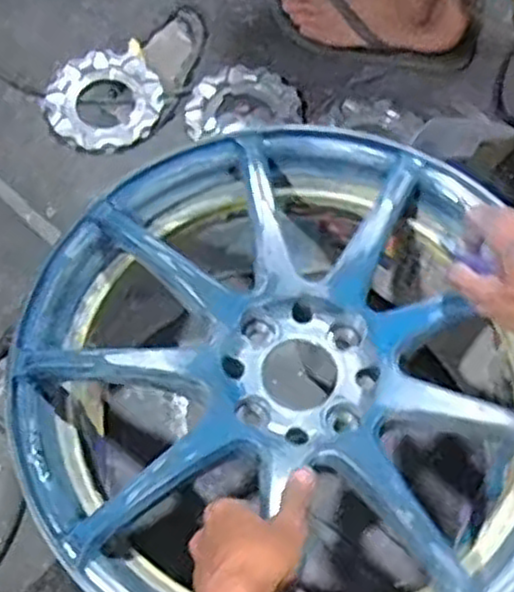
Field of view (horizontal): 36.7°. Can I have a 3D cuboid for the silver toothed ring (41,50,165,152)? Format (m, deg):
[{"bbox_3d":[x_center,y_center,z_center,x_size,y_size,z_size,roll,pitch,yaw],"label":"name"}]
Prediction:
[{"bbox_3d":[-0.177,-0.229,0.911,0.129,0.018,0.130,0,65,0],"label":"silver toothed ring"}]

